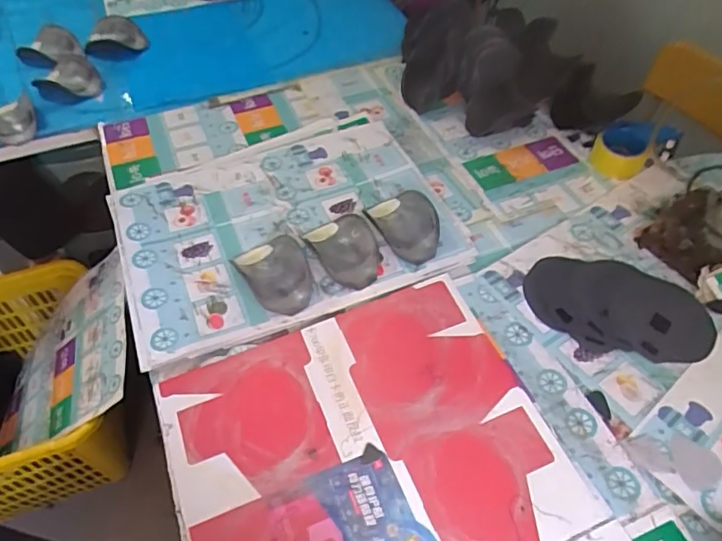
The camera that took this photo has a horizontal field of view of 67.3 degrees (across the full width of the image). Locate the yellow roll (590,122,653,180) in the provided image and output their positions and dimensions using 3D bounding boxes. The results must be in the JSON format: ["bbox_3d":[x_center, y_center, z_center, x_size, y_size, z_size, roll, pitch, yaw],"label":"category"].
[{"bbox_3d":[0.496,-0.232,1.036,0.100,0.064,0.106,24,53,17],"label":"yellow roll"}]

